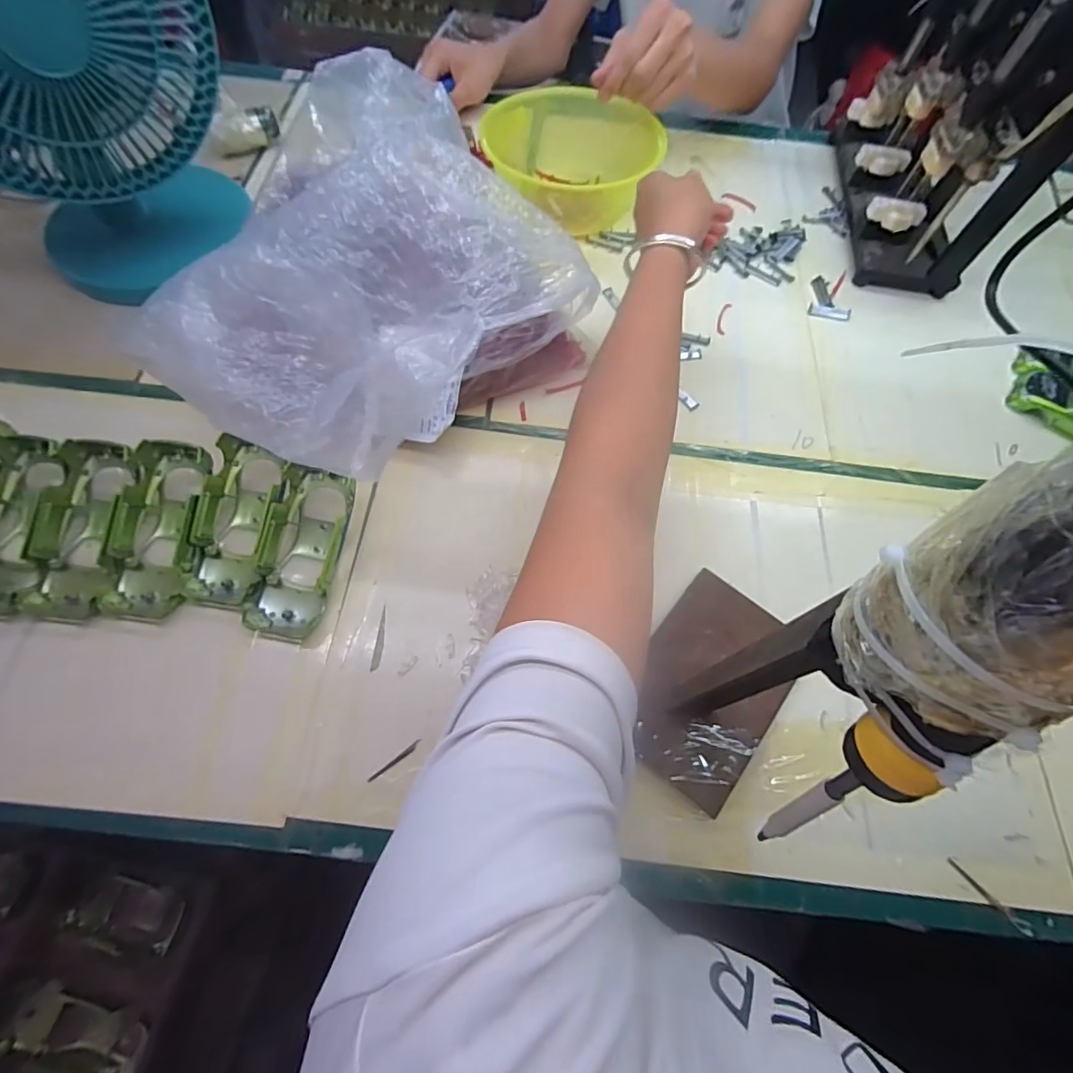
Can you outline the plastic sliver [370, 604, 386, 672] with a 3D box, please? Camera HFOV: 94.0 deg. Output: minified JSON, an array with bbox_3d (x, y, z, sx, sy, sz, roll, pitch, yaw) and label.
[{"bbox_3d":[-0.119,0.078,0.383,0.006,0.004,0.050,6,65,-1],"label":"plastic sliver"}]

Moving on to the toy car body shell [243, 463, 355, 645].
[{"bbox_3d":[-0.181,0.013,0.392,0.058,0.033,0.134,8,78,1],"label":"toy car body shell"}]

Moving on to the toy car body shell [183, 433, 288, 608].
[{"bbox_3d":[-0.239,-0.012,0.397,0.058,0.036,0.132,3,65,-2],"label":"toy car body shell"}]

